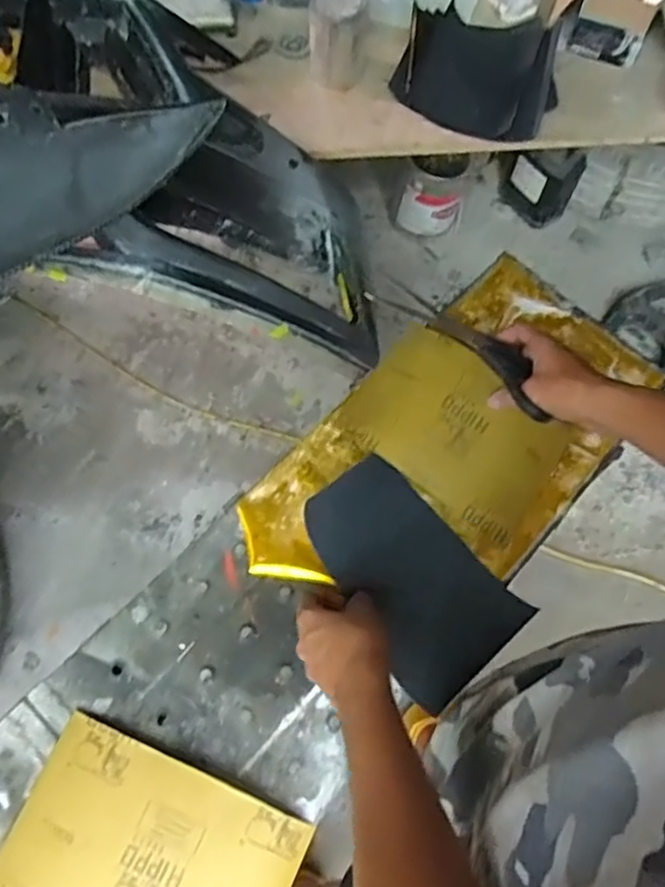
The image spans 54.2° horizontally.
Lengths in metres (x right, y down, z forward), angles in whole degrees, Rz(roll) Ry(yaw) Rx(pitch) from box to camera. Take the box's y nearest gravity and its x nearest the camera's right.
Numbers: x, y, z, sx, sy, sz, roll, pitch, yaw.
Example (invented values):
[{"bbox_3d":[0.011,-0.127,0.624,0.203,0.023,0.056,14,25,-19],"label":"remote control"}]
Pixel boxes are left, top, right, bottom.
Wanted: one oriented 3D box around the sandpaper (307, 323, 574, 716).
[{"bbox_3d":[0.096,0.060,0.630,0.251,0.028,0.277,40,88,10],"label":"sandpaper"}]

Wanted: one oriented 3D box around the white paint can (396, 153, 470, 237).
[{"bbox_3d":[0.247,-0.604,1.585,0.138,0.215,0.129,1,66,-2],"label":"white paint can"}]

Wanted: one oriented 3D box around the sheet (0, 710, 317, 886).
[{"bbox_3d":[-0.144,0.329,0.518,0.219,0.025,0.140,22,67,7],"label":"sheet"}]

